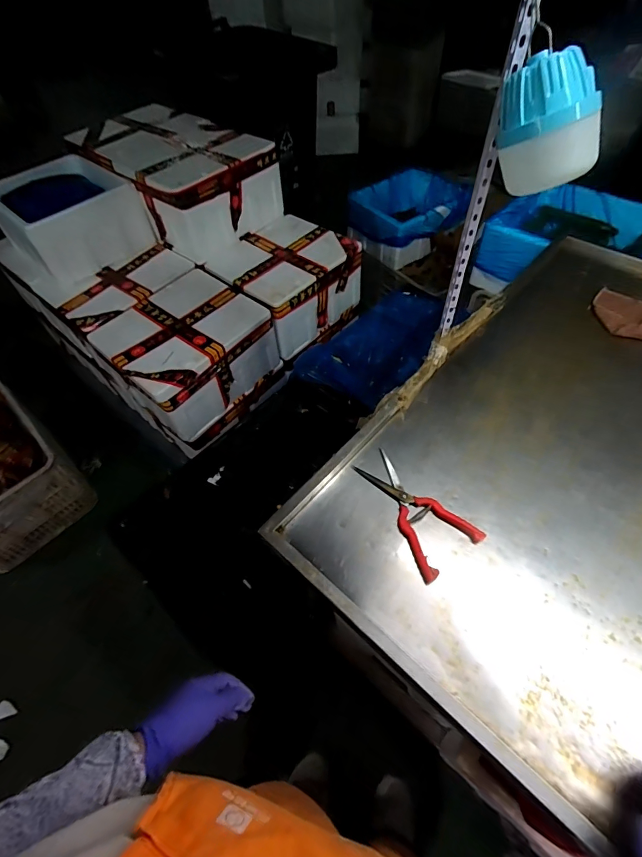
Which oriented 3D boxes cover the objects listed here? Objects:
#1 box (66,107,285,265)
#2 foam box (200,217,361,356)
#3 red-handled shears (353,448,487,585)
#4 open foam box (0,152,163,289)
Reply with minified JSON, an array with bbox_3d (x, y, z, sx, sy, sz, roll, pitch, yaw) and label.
[{"bbox_3d":[-0.561,-0.998,1.584,0.827,0.264,0.476,37,64,26],"label":"box"},{"bbox_3d":[-0.132,-0.546,1.532,0.434,0.251,0.413,-40,63,-22],"label":"foam box"},{"bbox_3d":[0.140,0.124,0.649,0.108,0.014,0.208,-30,59,-18],"label":"red-handled shears"},{"bbox_3d":[-0.887,-0.763,1.468,0.426,0.219,0.458,-37,62,-21],"label":"open foam box"}]

